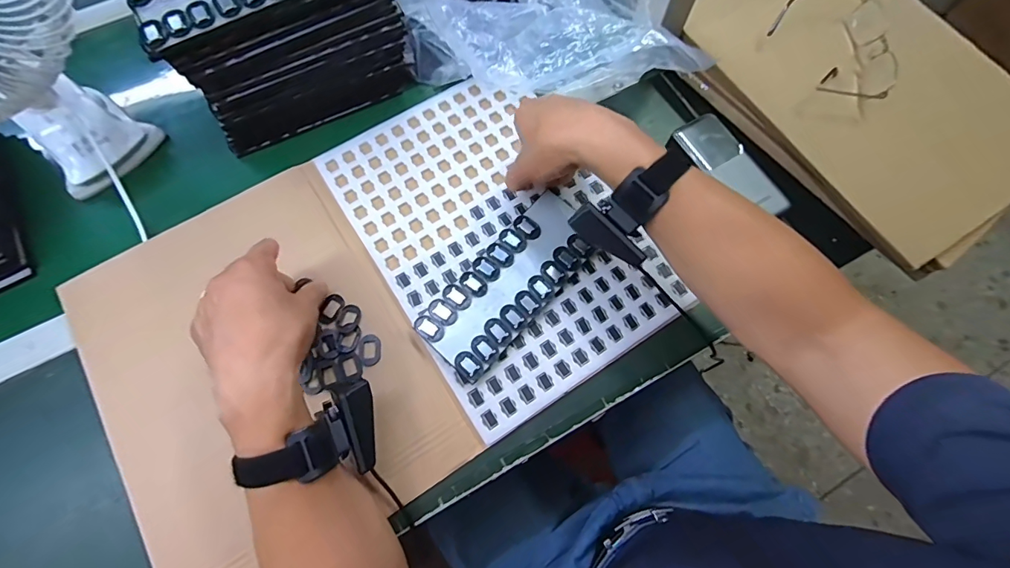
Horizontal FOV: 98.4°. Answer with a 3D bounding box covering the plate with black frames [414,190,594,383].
[{"bbox_3d":[0.007,-0.005,0.430,0.082,0.006,0.198,38,75,11],"label":"plate with black frames"}]

